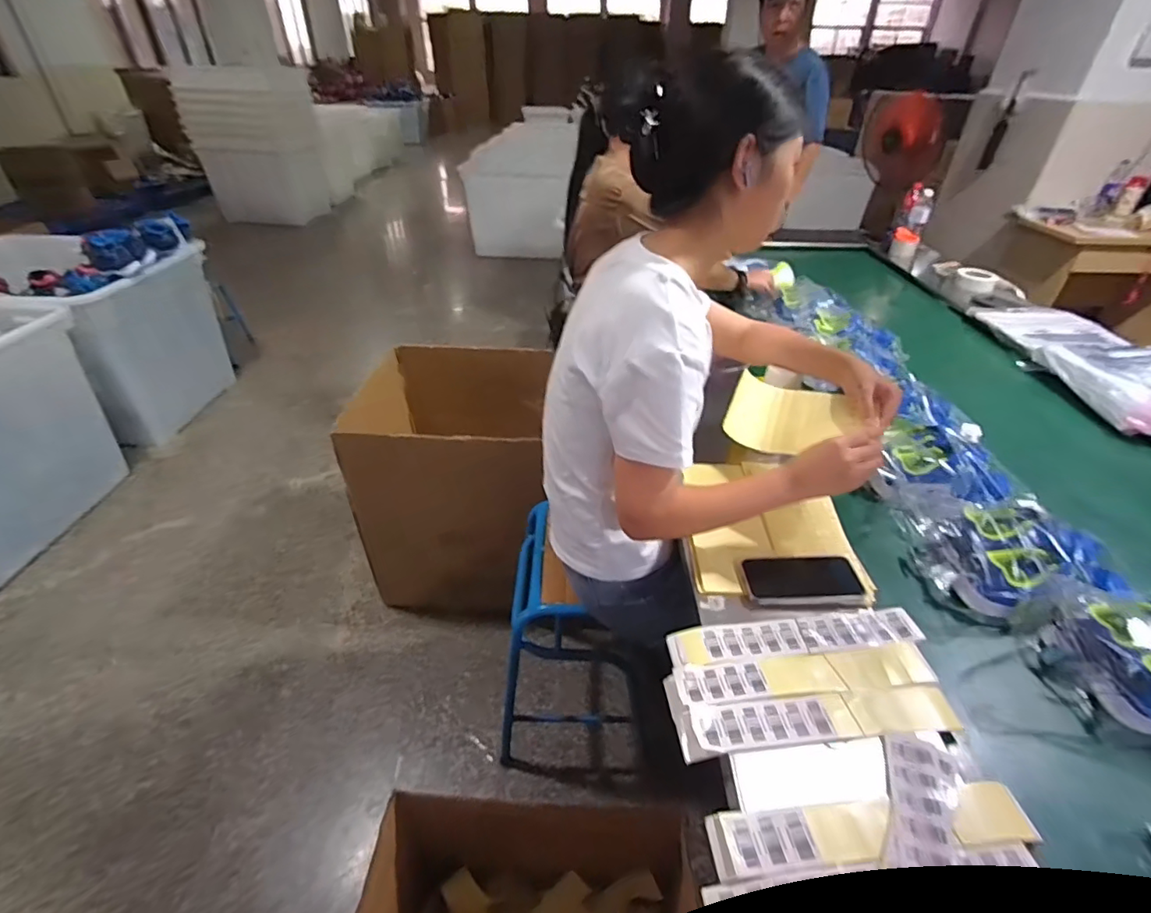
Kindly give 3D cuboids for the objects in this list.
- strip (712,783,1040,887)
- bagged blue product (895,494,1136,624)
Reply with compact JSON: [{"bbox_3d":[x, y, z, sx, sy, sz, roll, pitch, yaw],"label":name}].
[{"bbox_3d":[0.289,0.362,0.522,0.319,0.014,0.053,-2,37,-7],"label":"strip"},{"bbox_3d":[0.631,0.133,0.797,0.263,0.105,0.215,-5,37,-7],"label":"bagged blue product"}]

